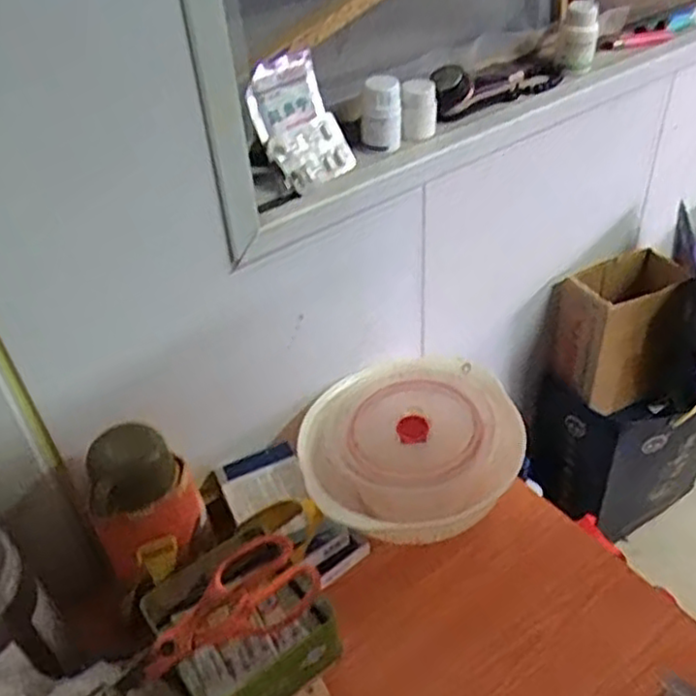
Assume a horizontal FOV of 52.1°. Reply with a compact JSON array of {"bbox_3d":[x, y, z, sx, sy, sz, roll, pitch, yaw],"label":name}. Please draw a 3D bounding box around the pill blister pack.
[{"bbox_3d":[-0.044,-0.202,0.637,0.082,0.113,0.015,-39,22,-31],"label":"pill blister pack"}]

